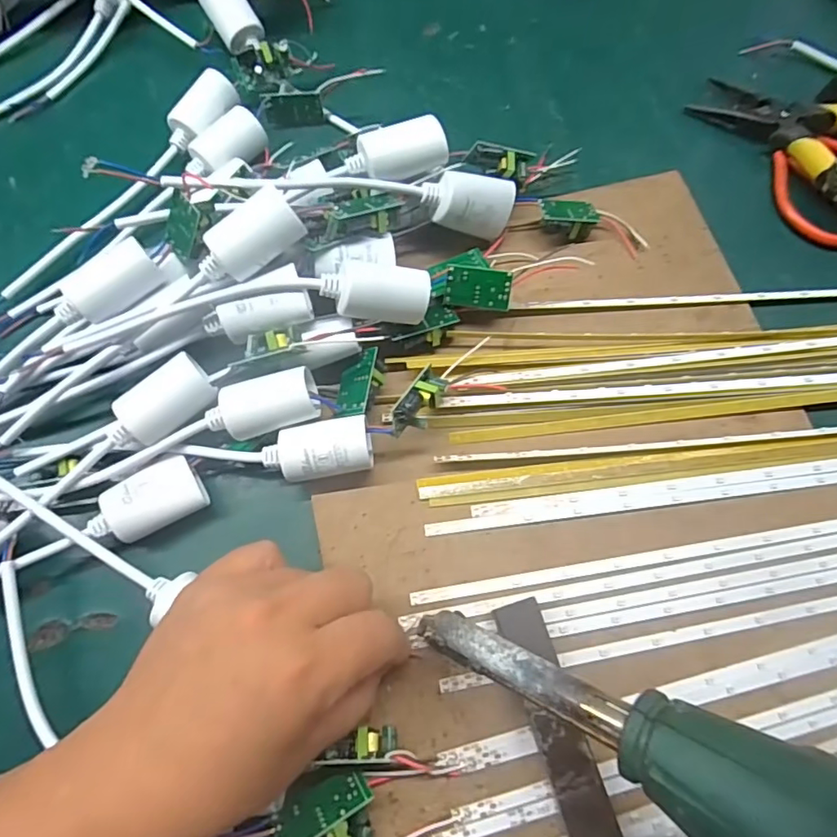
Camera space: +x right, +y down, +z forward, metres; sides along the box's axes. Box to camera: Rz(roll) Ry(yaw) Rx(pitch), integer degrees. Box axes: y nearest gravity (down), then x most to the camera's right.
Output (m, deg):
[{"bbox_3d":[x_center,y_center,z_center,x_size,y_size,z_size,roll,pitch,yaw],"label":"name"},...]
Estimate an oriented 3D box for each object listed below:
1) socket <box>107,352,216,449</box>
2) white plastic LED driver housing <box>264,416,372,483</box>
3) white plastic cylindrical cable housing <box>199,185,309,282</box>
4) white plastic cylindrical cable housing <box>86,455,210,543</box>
[{"bbox_3d":[-0.126,-0.005,0.266,0.052,0.021,0.025,-37,75,-11],"label":"socket"},{"bbox_3d":[-0.048,0.018,0.270,0.049,0.028,0.025,-9,72,-2],"label":"white plastic LED driver housing"},{"bbox_3d":[-0.080,-0.087,0.261,0.054,0.022,0.023,-33,74,-9],"label":"white plastic cylindrical cable housing"},{"bbox_3d":[-0.133,0.043,0.267,0.052,0.023,0.031,-27,75,-23],"label":"white plastic cylindrical cable housing"}]

